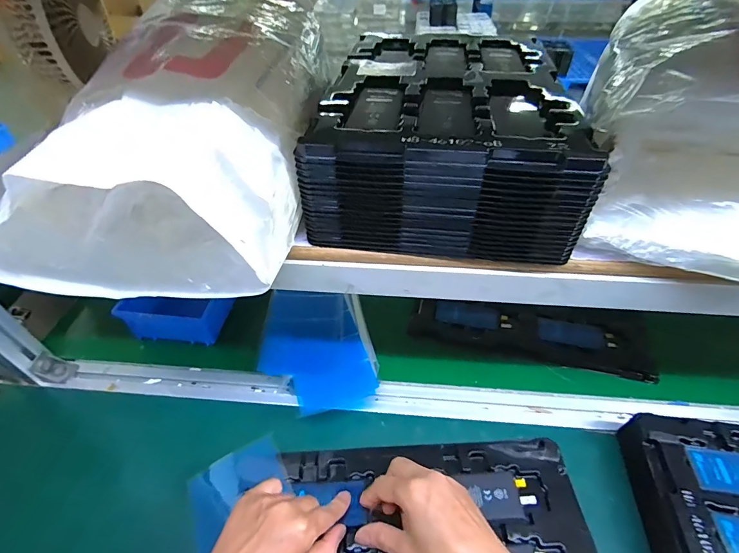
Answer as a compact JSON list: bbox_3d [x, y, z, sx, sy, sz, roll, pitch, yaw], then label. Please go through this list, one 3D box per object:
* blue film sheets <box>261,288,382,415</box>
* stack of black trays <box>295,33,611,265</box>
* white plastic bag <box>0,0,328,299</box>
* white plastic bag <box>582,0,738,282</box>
[{"bbox_3d":[-0.067,0.089,0.507,0.138,0.031,0.174,-10,46,-9],"label":"blue film sheets"},{"bbox_3d":[0.078,-0.161,0.421,0.233,0.101,0.299,5,45,6],"label":"stack of black trays"},{"bbox_3d":[-0.171,-0.138,0.369,0.235,0.144,0.316,3,45,4],"label":"white plastic bag"},{"bbox_3d":[0.326,-0.154,0.370,0.201,0.136,0.310,14,47,14],"label":"white plastic bag"}]

